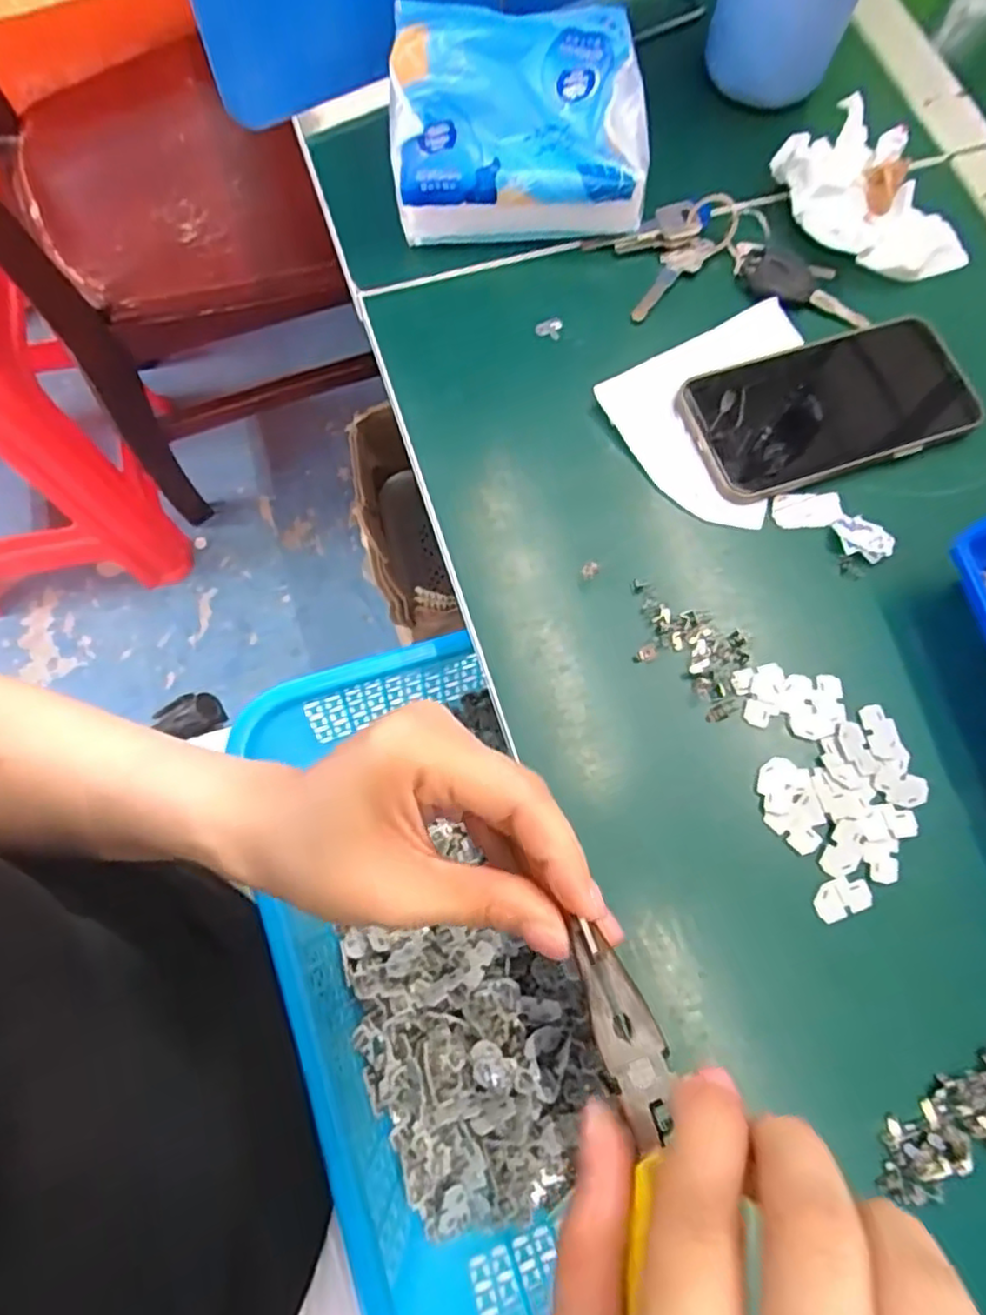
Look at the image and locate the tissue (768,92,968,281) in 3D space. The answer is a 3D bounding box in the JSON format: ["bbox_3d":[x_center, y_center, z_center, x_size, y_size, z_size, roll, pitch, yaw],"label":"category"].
[{"bbox_3d":[0.230,-0.273,0.409,0.086,0.044,0.108,-33,77,-11],"label":"tissue"}]

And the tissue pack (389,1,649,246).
[{"bbox_3d":[0.014,-0.292,0.386,0.139,0.087,0.076,-3,74,-3],"label":"tissue pack"}]

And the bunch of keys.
[{"bbox_3d":[0.137,-0.236,0.405,0.155,0.014,0.077,-1,74,-3],"label":"bunch of keys"}]

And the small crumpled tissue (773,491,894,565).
[{"bbox_3d":[0.181,-0.074,0.366,0.062,0.010,0.031,28,74,6],"label":"small crumpled tissue"}]

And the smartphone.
[{"bbox_3d":[0.184,-0.138,0.381,0.150,0.011,0.078,-16,75,-7],"label":"smartphone"}]

